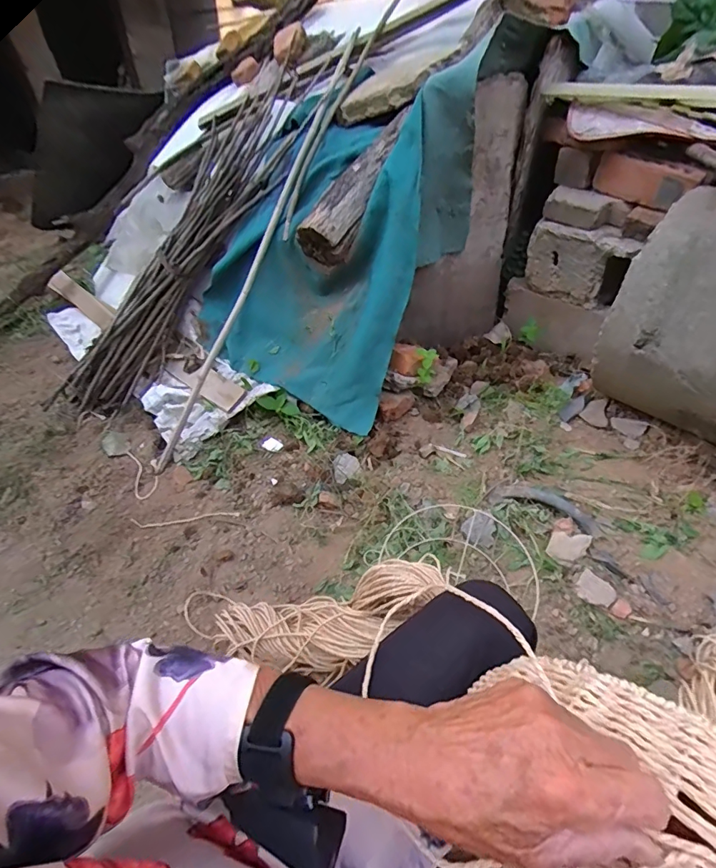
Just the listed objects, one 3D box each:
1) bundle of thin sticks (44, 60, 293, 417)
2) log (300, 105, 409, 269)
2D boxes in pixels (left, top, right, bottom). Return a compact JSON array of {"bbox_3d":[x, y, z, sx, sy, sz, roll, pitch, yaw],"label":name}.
[{"bbox_3d":[-0.547,-0.535,1.377,0.212,0.132,1.128,36,94,34],"label":"bundle of thin sticks"},{"bbox_3d":[0.010,-0.643,1.181,0.115,0.122,0.425,31,89,31],"label":"log"}]

